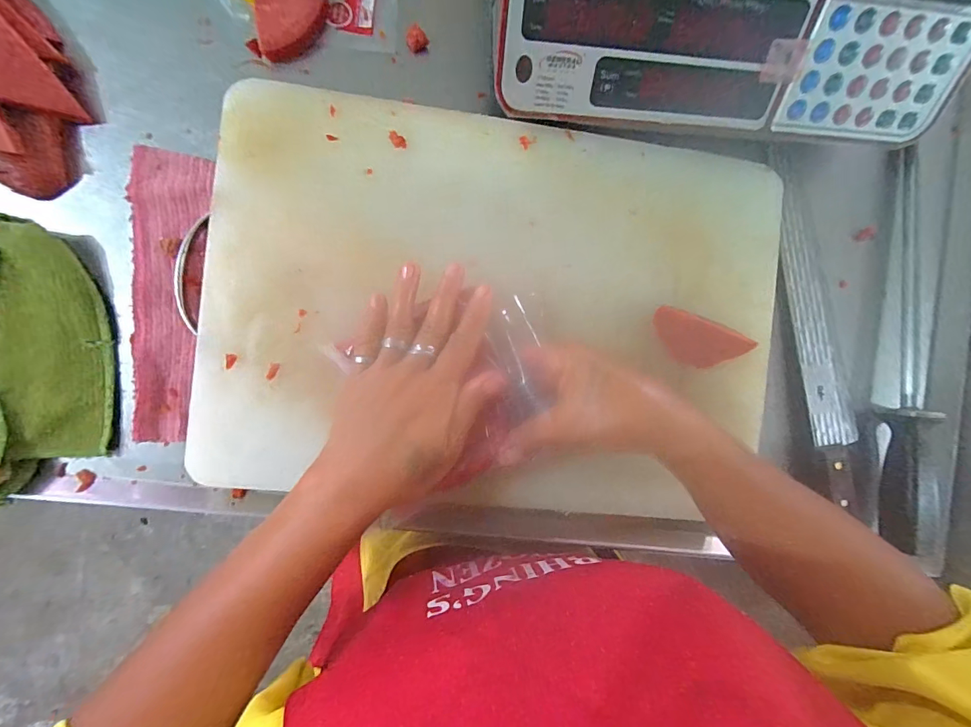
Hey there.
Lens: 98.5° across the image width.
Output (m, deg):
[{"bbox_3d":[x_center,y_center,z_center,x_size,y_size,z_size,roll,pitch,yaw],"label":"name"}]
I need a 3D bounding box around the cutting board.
[{"bbox_3d":[0.016,-0.036,0.321,0.433,0.030,0.290,6,87,-6],"label":"cutting board"}]

